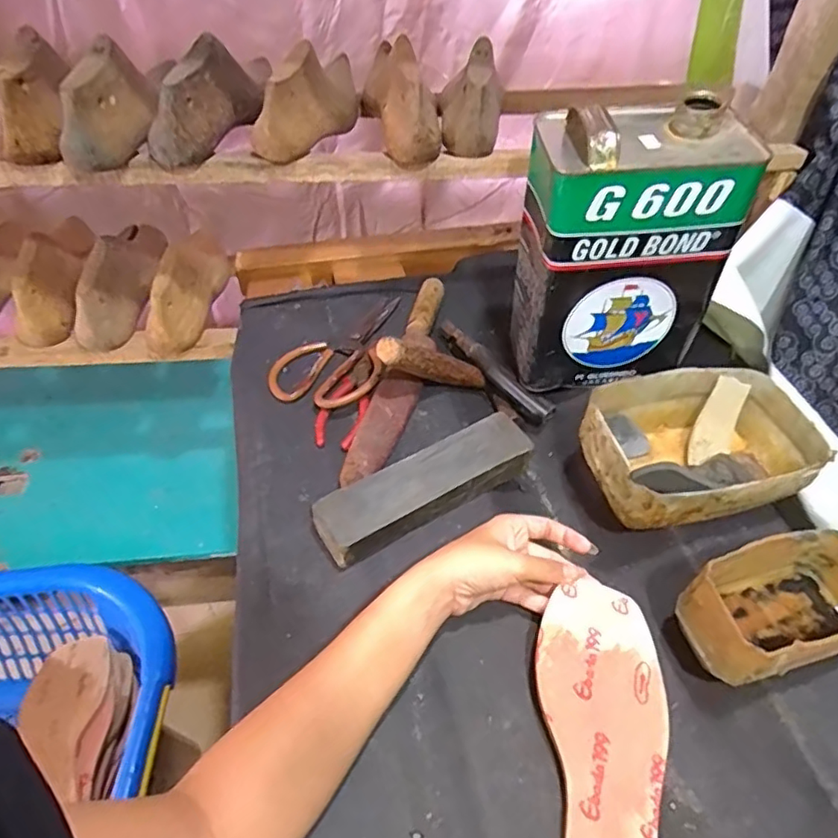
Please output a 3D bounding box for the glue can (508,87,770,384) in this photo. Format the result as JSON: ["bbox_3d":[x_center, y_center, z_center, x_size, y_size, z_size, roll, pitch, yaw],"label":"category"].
[{"bbox_3d":[0.181,-0.153,0.552,0.160,0.237,0.112,-5,48,-9],"label":"glue can"}]

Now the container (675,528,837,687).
[{"bbox_3d":[0.259,0.137,0.425,0.135,0.064,0.074,-9,48,-13],"label":"container"}]

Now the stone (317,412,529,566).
[{"bbox_3d":[0.007,0.058,0.511,0.201,0.037,0.056,-23,53,-24],"label":"stone"}]

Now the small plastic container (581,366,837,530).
[{"bbox_3d":[0.241,0.025,0.516,0.184,0.070,0.130,-5,48,-10],"label":"small plastic container"}]

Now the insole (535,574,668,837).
[{"bbox_3d":[0.114,0.221,0.365,0.080,0.010,0.235,7,54,4],"label":"insole"}]

